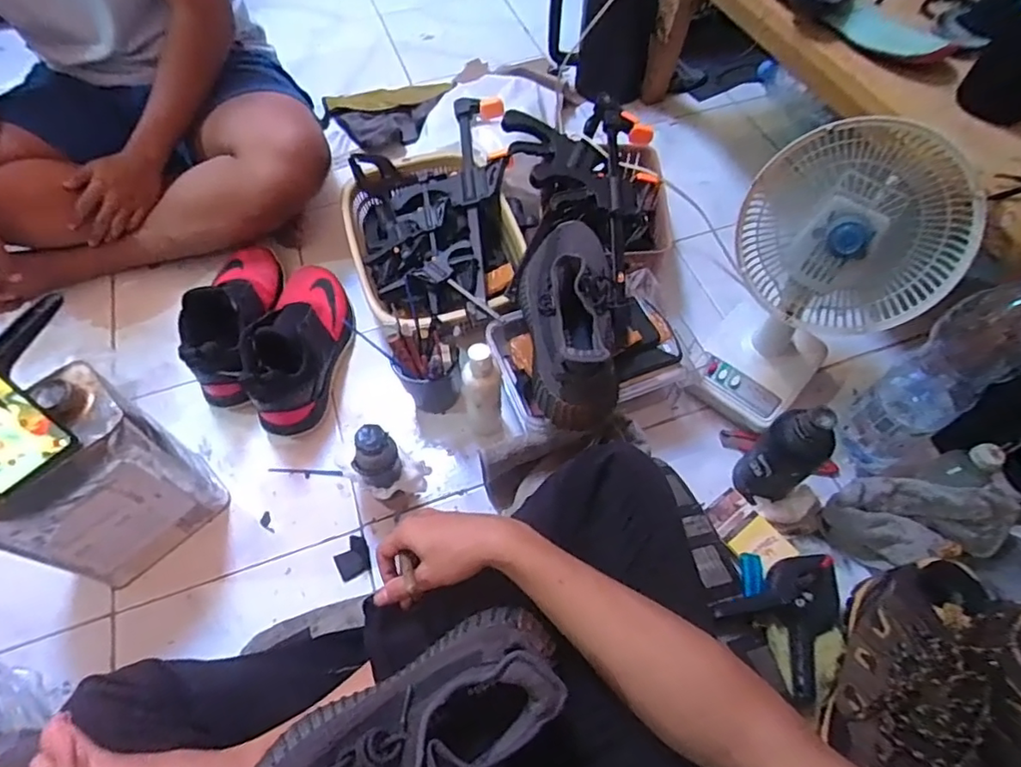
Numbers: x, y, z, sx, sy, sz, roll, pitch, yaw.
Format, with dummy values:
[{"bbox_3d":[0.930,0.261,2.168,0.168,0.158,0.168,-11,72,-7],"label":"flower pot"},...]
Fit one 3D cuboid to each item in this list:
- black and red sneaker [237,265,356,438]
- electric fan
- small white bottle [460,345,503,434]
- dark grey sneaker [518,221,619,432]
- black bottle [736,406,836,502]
[{"bbox_3d":[-0.294,-0.071,0.797,0.109,0.121,0.273,4,60,2],"label":"black and red sneaker"},{"bbox_3d":[0.351,-0.107,0.666,0.206,0.319,0.192,31,64,17],"label":"electric fan"},{"bbox_3d":[-0.034,0.013,0.716,0.045,0.151,0.052,-7,60,-4],"label":"small white bottle"},{"bbox_3d":[0.070,-0.098,0.686,0.120,0.095,0.290,3,60,2],"label":"dark grey sneaker"},{"bbox_3d":[0.308,0.083,0.649,0.054,0.156,0.065,-24,63,-14],"label":"black bottle"}]

